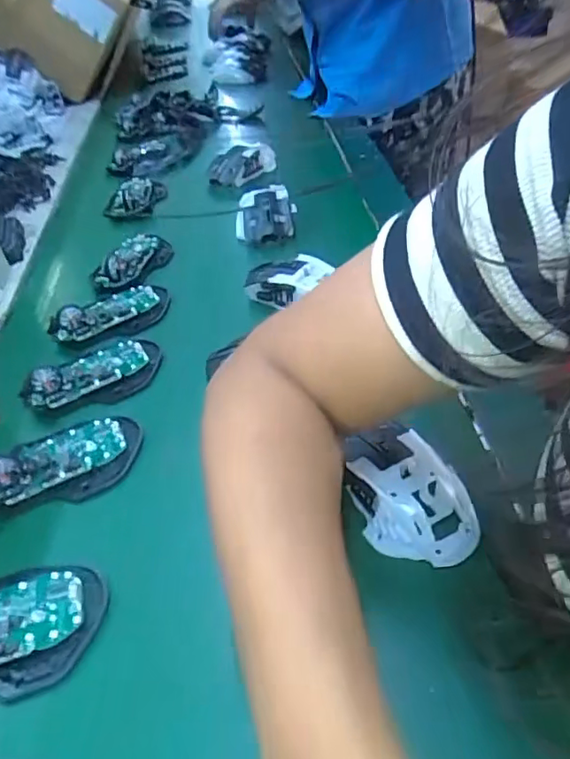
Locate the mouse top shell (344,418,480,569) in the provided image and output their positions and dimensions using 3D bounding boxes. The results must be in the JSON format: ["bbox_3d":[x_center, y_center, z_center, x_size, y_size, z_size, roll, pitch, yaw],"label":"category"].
[{"bbox_3d":[0.076,0.070,0.346,0.058,0.039,0.084,-18,44,-12],"label":"mouse top shell"}]

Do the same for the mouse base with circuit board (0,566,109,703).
[{"bbox_3d":[-0.163,0.140,0.322,0.112,0.021,0.073,-7,42,0],"label":"mouse base with circuit board"}]

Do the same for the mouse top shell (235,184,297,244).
[{"bbox_3d":[-0.022,-0.194,0.643,0.063,0.038,0.083,-3,43,4],"label":"mouse top shell"}]

